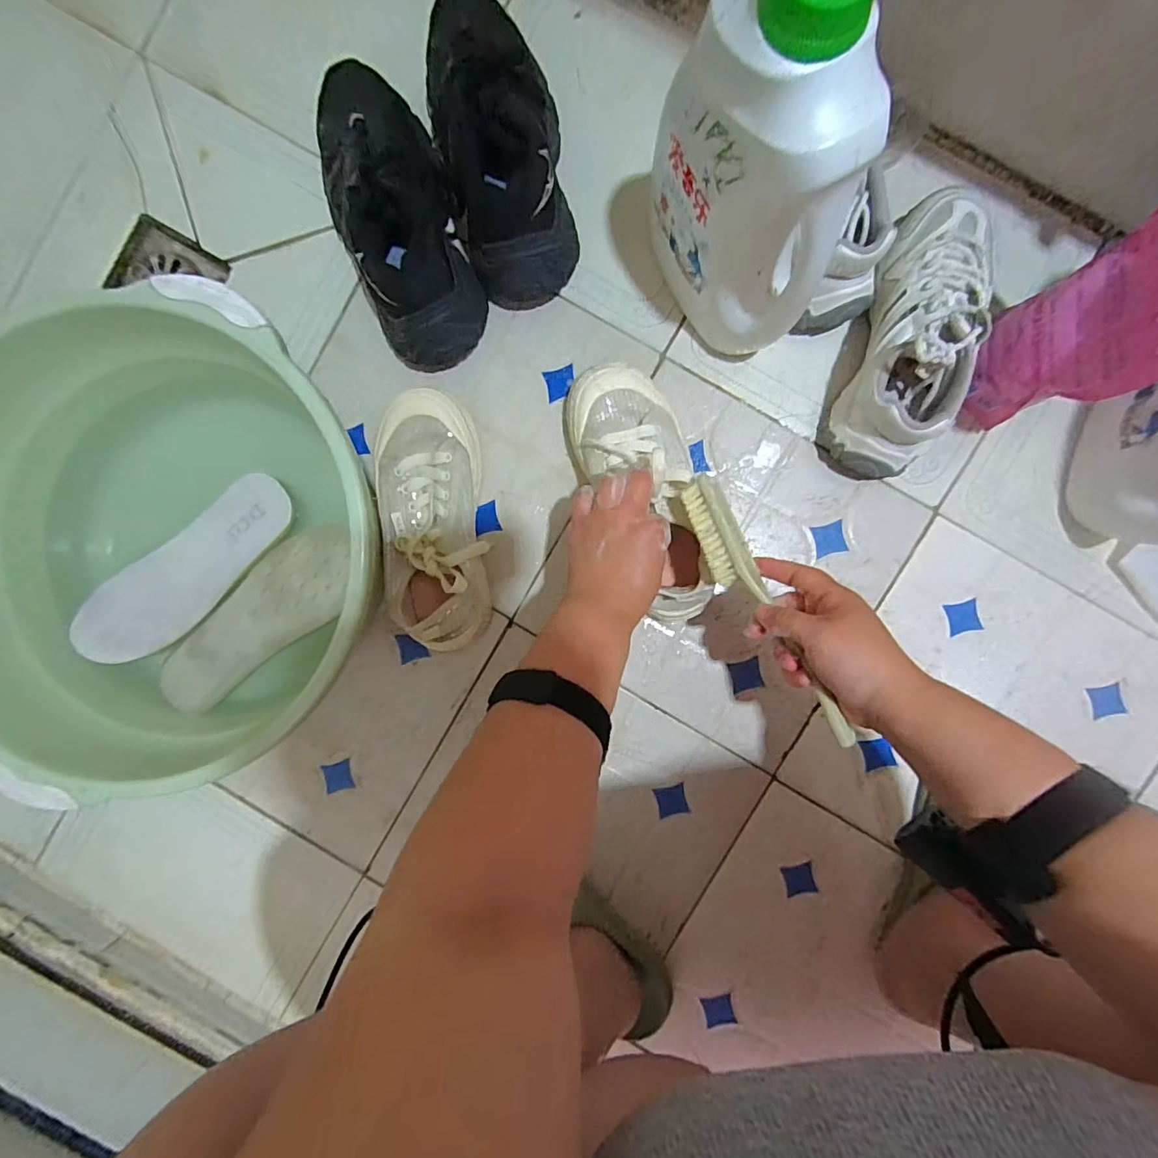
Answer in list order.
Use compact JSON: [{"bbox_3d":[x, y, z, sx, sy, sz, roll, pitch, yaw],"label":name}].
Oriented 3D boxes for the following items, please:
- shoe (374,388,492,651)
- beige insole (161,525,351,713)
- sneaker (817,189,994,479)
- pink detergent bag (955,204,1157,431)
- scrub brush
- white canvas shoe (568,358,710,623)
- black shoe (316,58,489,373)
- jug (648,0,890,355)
[{"bbox_3d":[-0.135,-0.057,0.480,0.092,0.069,0.229,-8,91,3],"label":"shoe"},{"bbox_3d":[-0.287,0.035,0.457,0.210,0.012,0.077,-35,91,-1],"label":"beige insole"},{"bbox_3d":[0.291,-0.210,0.447,0.081,0.091,0.237,14,92,2],"label":"sneaker"},{"bbox_3d":[0.378,-0.196,0.392,0.046,0.199,0.124,9,91,2],"label":"pink detergent bag"},{"bbox_3d":[0.137,0.019,0.385,0.039,0.026,0.217,-26,71,3],"label":"scrub brush"},{"bbox_3d":[0.061,-0.077,0.457,0.097,0.103,0.233,-21,91,3],"label":"white canvas shoe"},{"bbox_3d":[-0.160,-0.325,0.458,0.093,0.098,0.254,-19,90,3],"label":"black shoe"},{"bbox_3d":[0.118,-0.268,0.354,0.074,0.249,0.155,-21,91,-2],"label":"jug"}]

